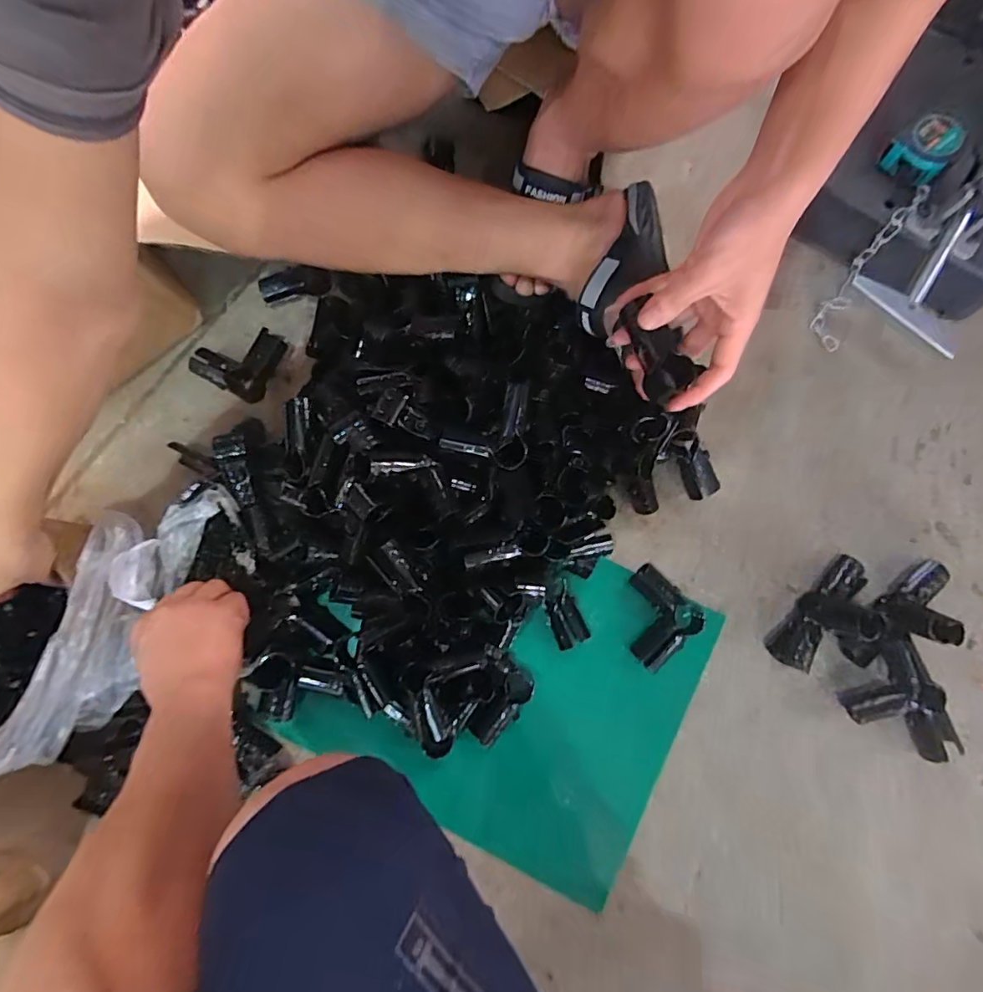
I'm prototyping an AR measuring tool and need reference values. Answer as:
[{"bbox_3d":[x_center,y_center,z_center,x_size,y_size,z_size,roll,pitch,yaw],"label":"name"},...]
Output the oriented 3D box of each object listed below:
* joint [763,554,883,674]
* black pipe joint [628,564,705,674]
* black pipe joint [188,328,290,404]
[{"bbox_3d":[0.344,0.119,0.555,0.054,0.076,0.132,43,82,8],"label":"joint"},{"bbox_3d":[0.166,0.127,0.573,0.085,0.041,0.082,42,82,8],"label":"black pipe joint"},{"bbox_3d":[-0.291,-0.158,0.640,0.080,0.028,0.080,23,81,7],"label":"black pipe joint"}]

